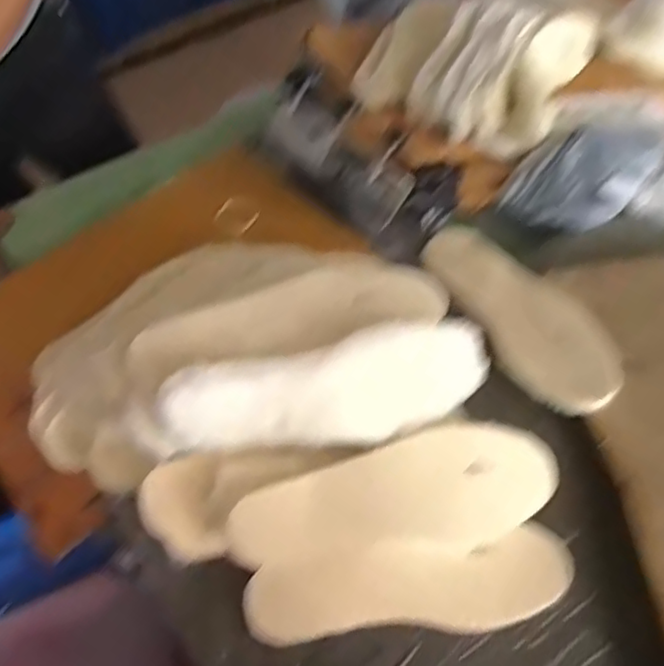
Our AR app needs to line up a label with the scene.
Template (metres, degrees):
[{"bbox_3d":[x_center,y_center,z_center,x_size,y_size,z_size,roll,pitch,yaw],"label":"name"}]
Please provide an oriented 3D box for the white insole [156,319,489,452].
[{"bbox_3d":[0.002,0.052,0.533,0.276,0.014,0.088,-12,92,-11],"label":"white insole"}]

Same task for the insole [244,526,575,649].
[{"bbox_3d":[0.068,0.222,0.552,0.277,0.013,0.074,-5,87,-3],"label":"insole"}]

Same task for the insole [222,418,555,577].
[{"bbox_3d":[0.051,0.147,0.543,0.273,0.012,0.100,-15,91,2],"label":"insole"}]

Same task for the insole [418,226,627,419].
[{"bbox_3d":[0.198,-0.032,0.686,0.101,0.030,0.274,-24,58,-14],"label":"insole"}]

